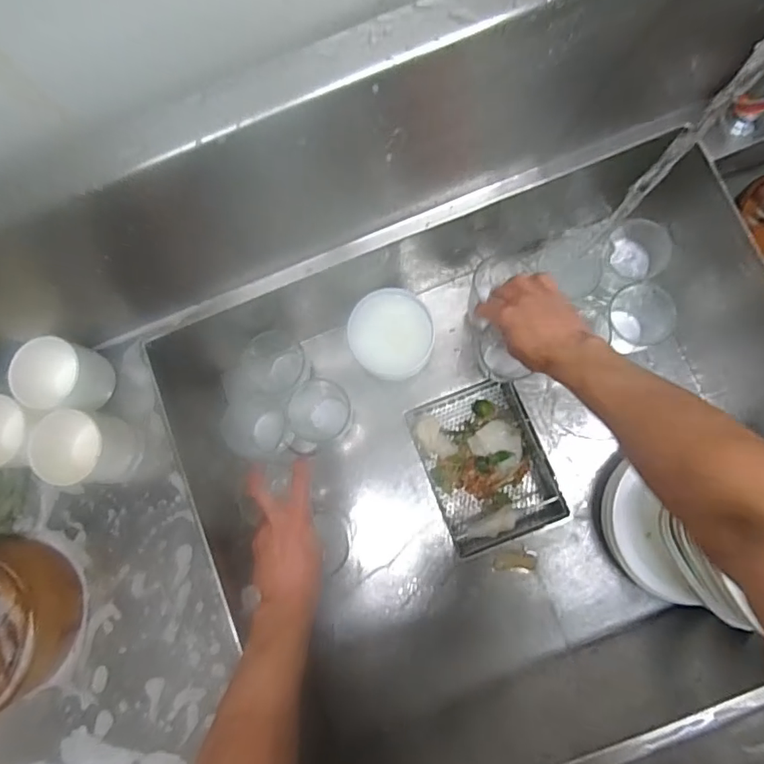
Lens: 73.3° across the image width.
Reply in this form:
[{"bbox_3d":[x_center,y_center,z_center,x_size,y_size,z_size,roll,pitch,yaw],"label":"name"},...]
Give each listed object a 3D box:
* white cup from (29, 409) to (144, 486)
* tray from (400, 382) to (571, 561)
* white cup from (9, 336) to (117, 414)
[{"bbox_3d":[-0.271,0.062,0.478,0.061,0.069,0.067,-1,81,3],"label":"white cup"},{"bbox_3d":[0.141,0.112,0.713,0.155,0.059,0.205,-20,81,0],"label":"tray"},{"bbox_3d":[-0.301,-0.004,0.491,0.059,0.066,0.062,-1,81,3],"label":"white cup"}]

